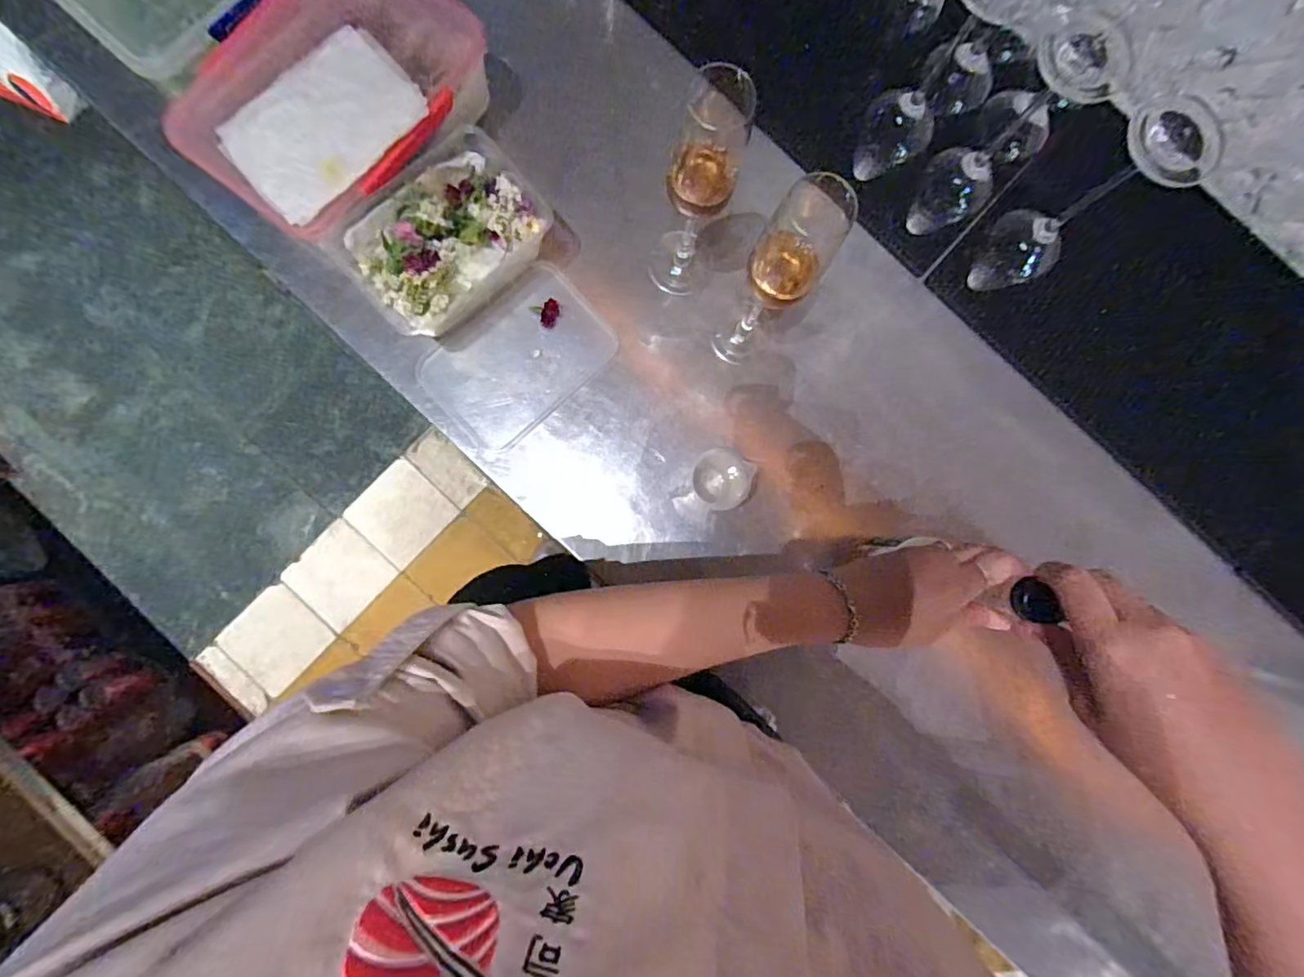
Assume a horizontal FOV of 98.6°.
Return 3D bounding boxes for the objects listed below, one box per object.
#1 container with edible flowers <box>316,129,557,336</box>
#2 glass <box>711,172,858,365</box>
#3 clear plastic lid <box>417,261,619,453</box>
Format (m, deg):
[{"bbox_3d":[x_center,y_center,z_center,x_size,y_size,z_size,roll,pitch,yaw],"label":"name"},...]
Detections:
[{"bbox_3d":[-0.187,-0.230,0.522,0.119,0.062,0.178,45,85,0],"label":"container with edible flowers"},{"bbox_3d":[0.102,-0.171,0.469,0.054,0.200,0.071,29,85,-2],"label":"glass"},{"bbox_3d":[-0.132,-0.129,0.558,0.173,0.014,0.118,-42,90,-5],"label":"clear plastic lid"}]

